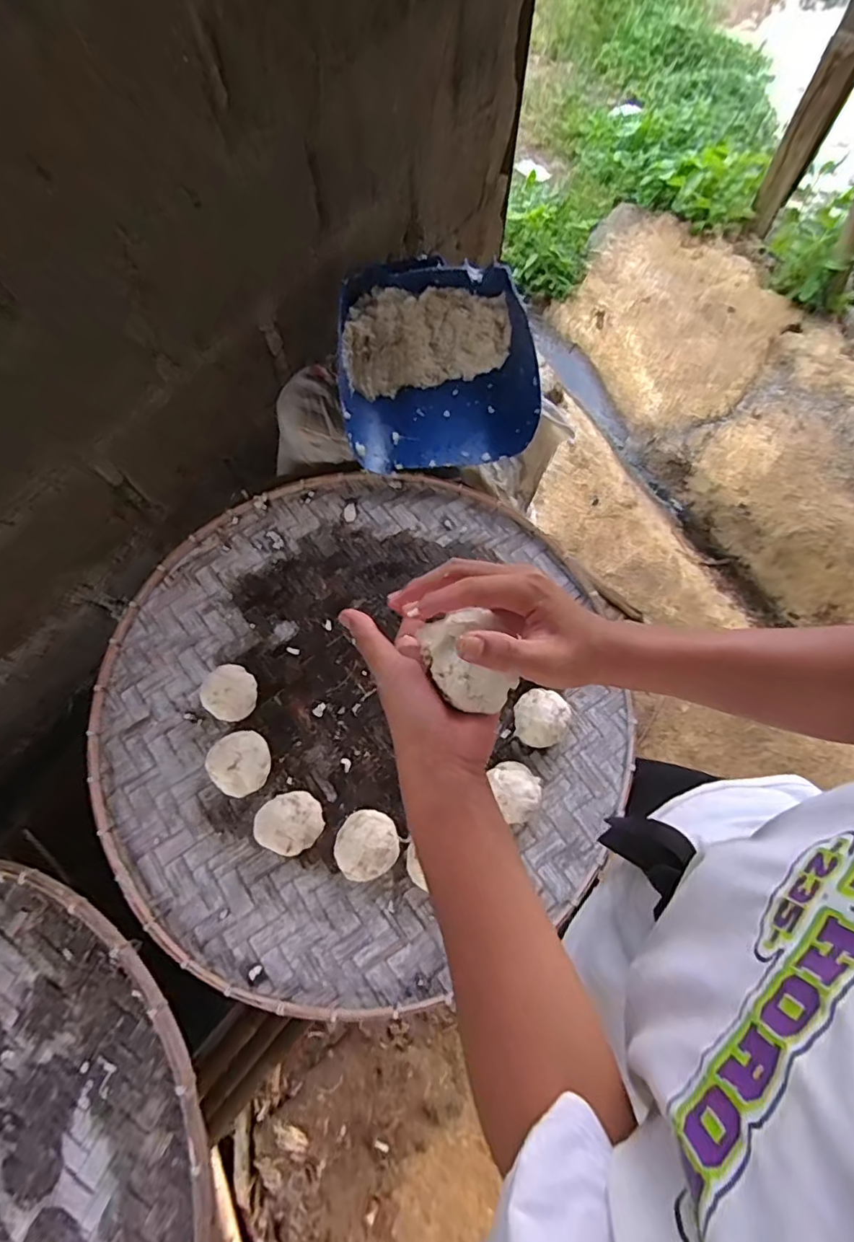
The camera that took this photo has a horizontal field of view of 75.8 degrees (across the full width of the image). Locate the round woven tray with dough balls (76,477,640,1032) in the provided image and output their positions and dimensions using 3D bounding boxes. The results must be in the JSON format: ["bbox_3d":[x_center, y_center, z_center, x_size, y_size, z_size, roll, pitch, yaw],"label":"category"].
[{"bbox_3d":[-0.091,0.104,0.748,0.718,0.064,0.708,0,72,0],"label":"round woven tray with dough balls"}]

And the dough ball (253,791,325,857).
[{"bbox_3d":[-0.173,0.254,0.687,0.083,0.052,0.073,-32,75,-10],"label":"dough ball"}]

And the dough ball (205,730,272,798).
[{"bbox_3d":[-0.244,0.187,0.721,0.074,0.048,0.079,0,72,0],"label":"dough ball"}]

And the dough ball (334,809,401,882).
[{"bbox_3d":[-0.073,0.276,0.674,0.072,0.056,0.079,0,72,0],"label":"dough ball"}]

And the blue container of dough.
[{"bbox_3d":[0.010,-0.407,0.890,0.302,0.137,0.327,-8,73,-3],"label":"blue container of dough"}]

